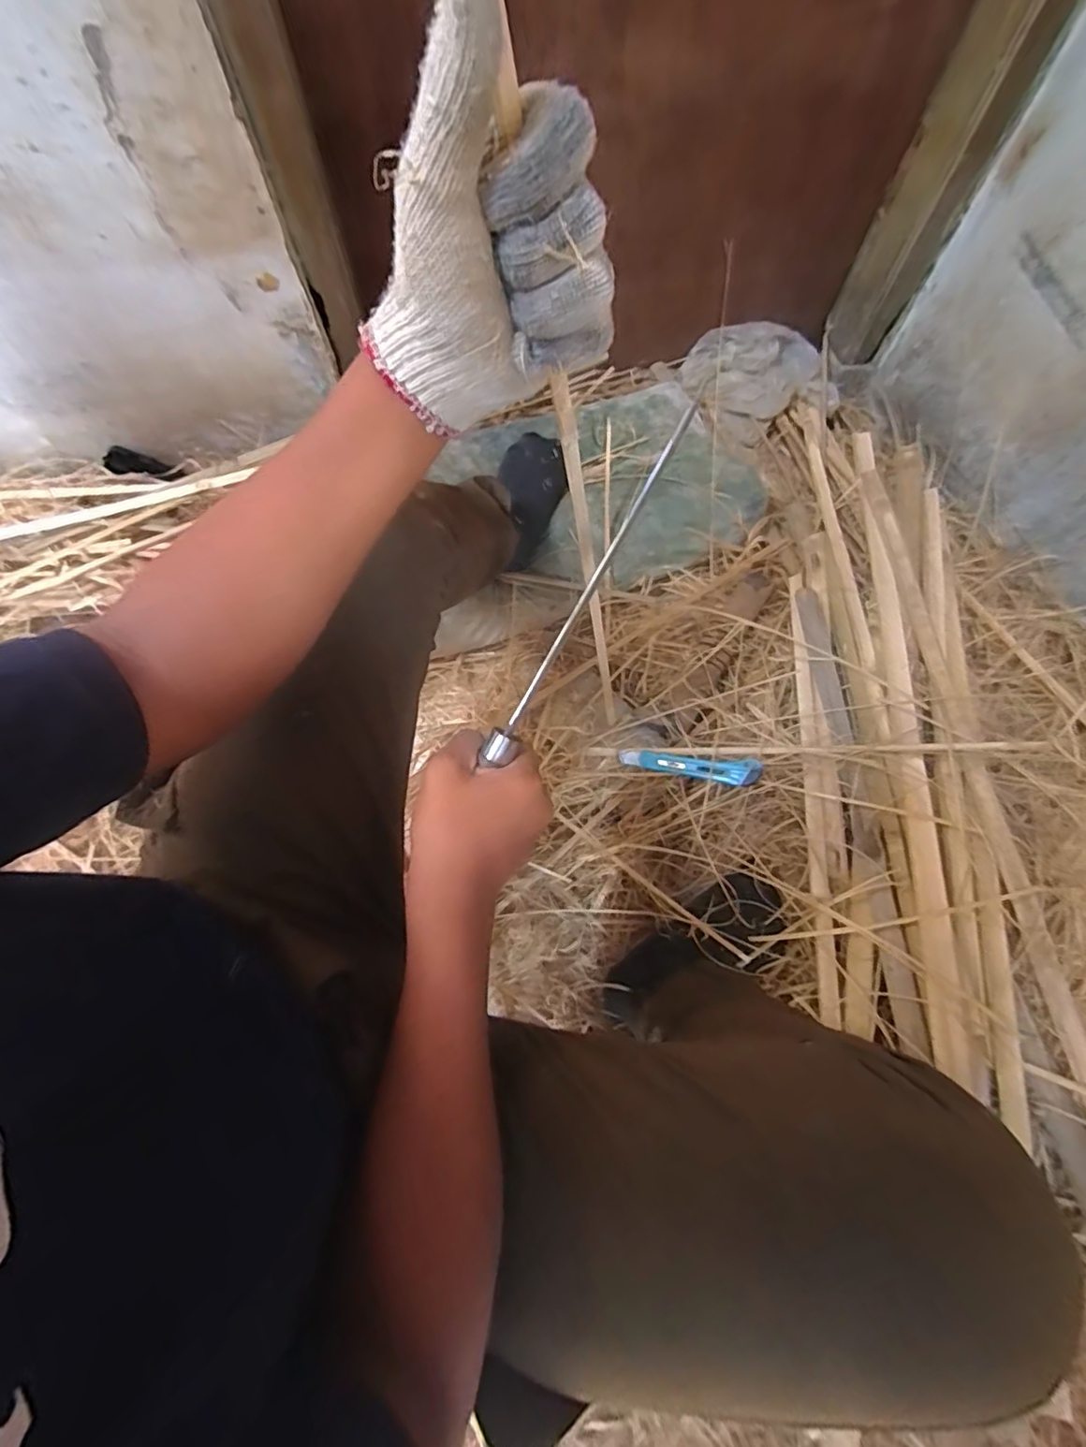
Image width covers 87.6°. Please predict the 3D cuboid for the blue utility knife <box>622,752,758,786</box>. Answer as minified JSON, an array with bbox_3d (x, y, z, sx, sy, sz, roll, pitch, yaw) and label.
[{"bbox_3d":[0.177,0.051,0.694,0.169,0.012,0.030,6,68,29],"label":"blue utility knife"}]

